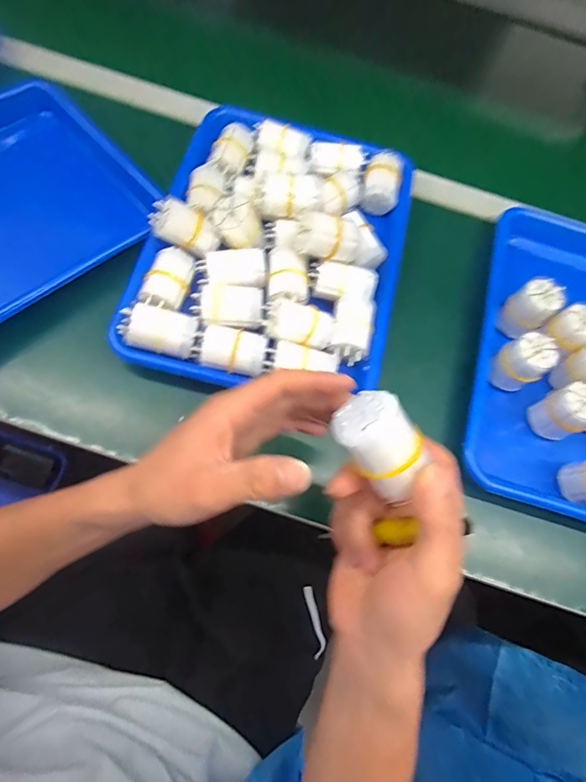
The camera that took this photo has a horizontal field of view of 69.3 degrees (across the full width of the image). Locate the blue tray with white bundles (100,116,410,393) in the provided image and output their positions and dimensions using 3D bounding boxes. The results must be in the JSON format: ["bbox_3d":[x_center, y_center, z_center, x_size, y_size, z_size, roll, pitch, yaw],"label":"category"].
[{"bbox_3d":[-0.013,-0.151,0.415,0.241,0.059,0.298,14,70,3],"label":"blue tray with white bundles"}]

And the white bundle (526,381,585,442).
[{"bbox_3d":[0.248,0.020,0.386,0.037,0.055,0.039,-22,72,-10],"label":"white bundle"}]

